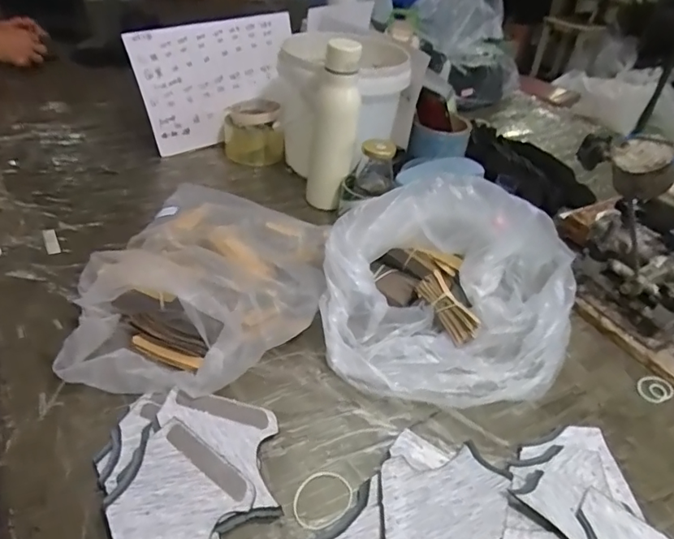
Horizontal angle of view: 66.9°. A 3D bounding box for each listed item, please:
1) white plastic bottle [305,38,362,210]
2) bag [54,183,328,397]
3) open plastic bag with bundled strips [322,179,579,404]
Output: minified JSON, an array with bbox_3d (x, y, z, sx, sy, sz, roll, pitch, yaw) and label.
[{"bbox_3d":[-0.007,-0.202,0.754,0.067,0.255,0.063,3,37,-3],"label":"white plastic bottle"},{"bbox_3d":[-0.142,-0.007,0.588,0.254,0.075,0.326,0,37,-7],"label":"bag"},{"bbox_3d":[0.130,0.015,0.548,0.278,0.158,0.197,4,37,-2],"label":"open plastic bag with bundled strips"}]

